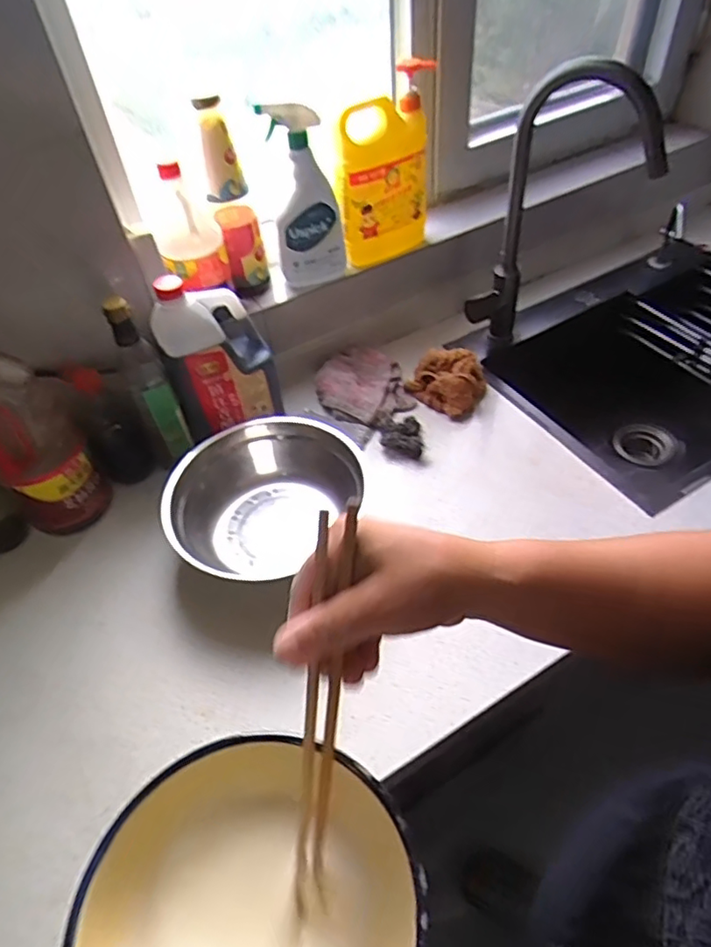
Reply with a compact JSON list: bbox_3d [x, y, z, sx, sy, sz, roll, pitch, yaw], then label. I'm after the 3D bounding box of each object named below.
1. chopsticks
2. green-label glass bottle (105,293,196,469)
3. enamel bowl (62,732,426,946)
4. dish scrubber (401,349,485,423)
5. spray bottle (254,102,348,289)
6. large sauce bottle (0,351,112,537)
[{"bbox_3d":[-0.017,0.133,0.336,0.020,0.238,0.019,5,7,10],"label":"chopsticks"},{"bbox_3d":[-0.285,-0.122,0.823,0.057,0.248,0.066,-24,50,-15],"label":"green-label glass bottle"},{"bbox_3d":[-0.062,0.231,0.321,0.186,0.059,0.162,-2,48,4],"label":"enamel bowl"},{"bbox_3d":[0.147,-0.156,0.954,0.114,0.060,0.099,30,58,27],"label":"dish scrubber"},{"bbox_3d":[-0.075,-0.397,0.870,0.100,0.246,0.048,-5,49,1],"label":"spray bottle"},{"bbox_3d":[-0.405,-0.045,0.759,0.122,0.297,0.091,-28,51,-18],"label":"large sauce bottle"}]

